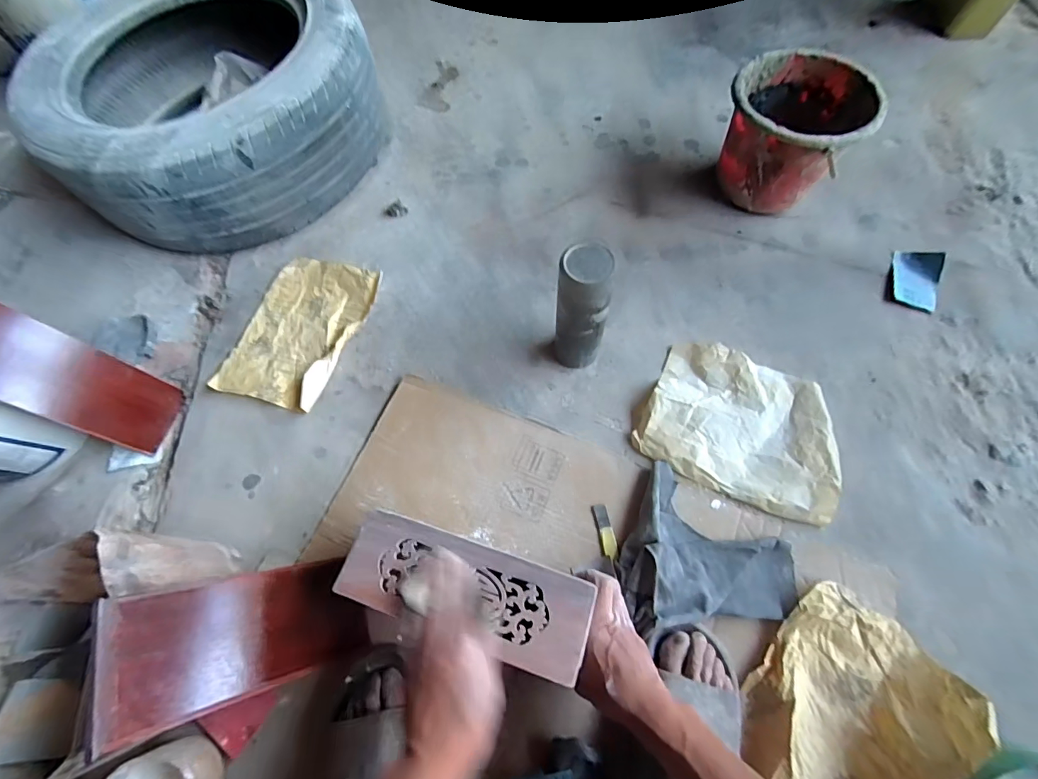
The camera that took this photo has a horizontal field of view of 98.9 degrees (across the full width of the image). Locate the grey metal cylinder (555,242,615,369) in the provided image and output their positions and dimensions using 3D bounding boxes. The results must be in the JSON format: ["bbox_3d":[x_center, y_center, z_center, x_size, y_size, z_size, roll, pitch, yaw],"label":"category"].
[{"bbox_3d":[0.087,-0.103,0.613,0.071,0.208,0.075,-1,68,2],"label":"grey metal cylinder"}]

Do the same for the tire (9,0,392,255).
[{"bbox_3d":[-0.564,-0.553,0.831,0.547,0.205,0.572,-36,71,-12],"label":"tire"}]

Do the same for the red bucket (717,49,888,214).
[{"bbox_3d":[0.448,-0.427,0.759,0.202,0.172,0.202,-1,68,2],"label":"red bucket"}]

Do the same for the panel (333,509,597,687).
[{"bbox_3d":[-0.055,0.205,0.454,0.256,0.013,0.093,15,70,9],"label":"panel"}]

